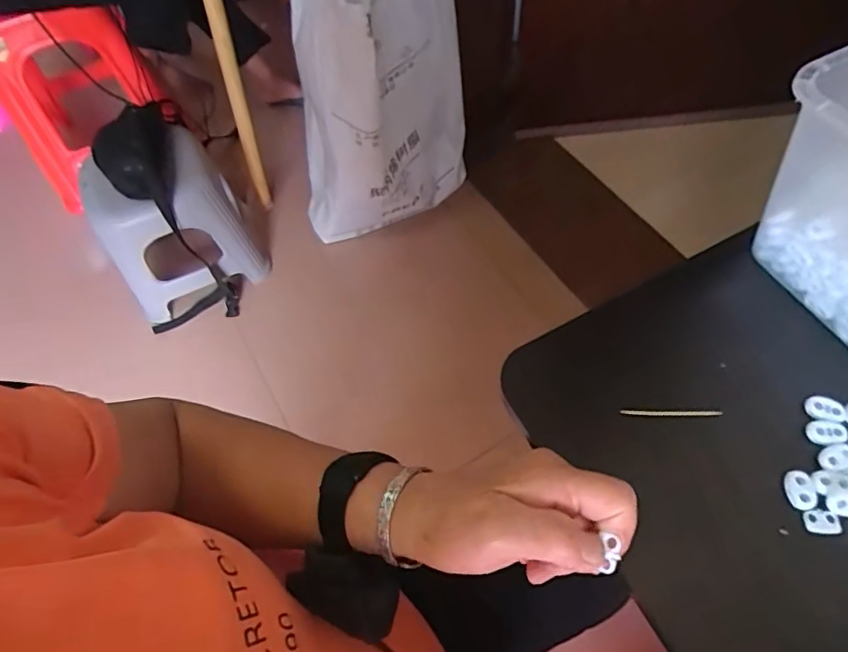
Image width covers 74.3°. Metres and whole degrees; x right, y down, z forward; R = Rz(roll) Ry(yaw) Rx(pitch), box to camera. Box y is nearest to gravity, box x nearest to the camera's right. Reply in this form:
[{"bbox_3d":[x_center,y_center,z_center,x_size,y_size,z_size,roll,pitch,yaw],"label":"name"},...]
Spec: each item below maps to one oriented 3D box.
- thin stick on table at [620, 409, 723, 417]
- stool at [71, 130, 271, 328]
[{"bbox_3d":[0.163,0.057,0.367,0.064,0.004,0.004,0,60,4],"label":"thin stick on table"},{"bbox_3d":[-0.568,-0.217,1.287,0.300,0.367,0.237,-31,62,-13],"label":"stool"}]

